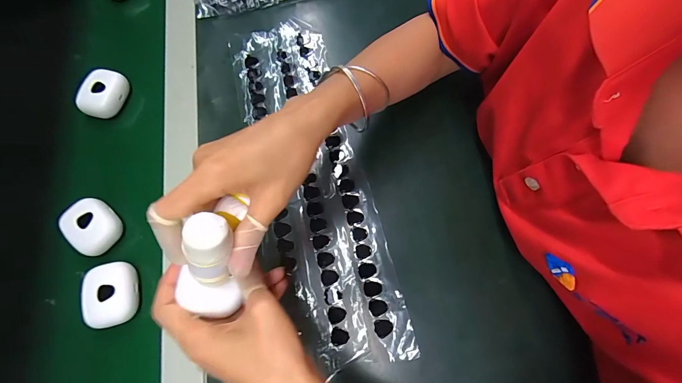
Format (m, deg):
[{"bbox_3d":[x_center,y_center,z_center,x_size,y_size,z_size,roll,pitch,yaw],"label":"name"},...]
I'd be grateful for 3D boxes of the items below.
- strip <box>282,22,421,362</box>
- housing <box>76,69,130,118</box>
[{"bbox_3d":[0.004,-0.031,0.357,0.035,0.014,0.393,-15,71,-2],"label":"strip"},{"bbox_3d":[-0.282,-0.117,0.394,0.039,0.024,0.057,15,73,8],"label":"housing"}]

